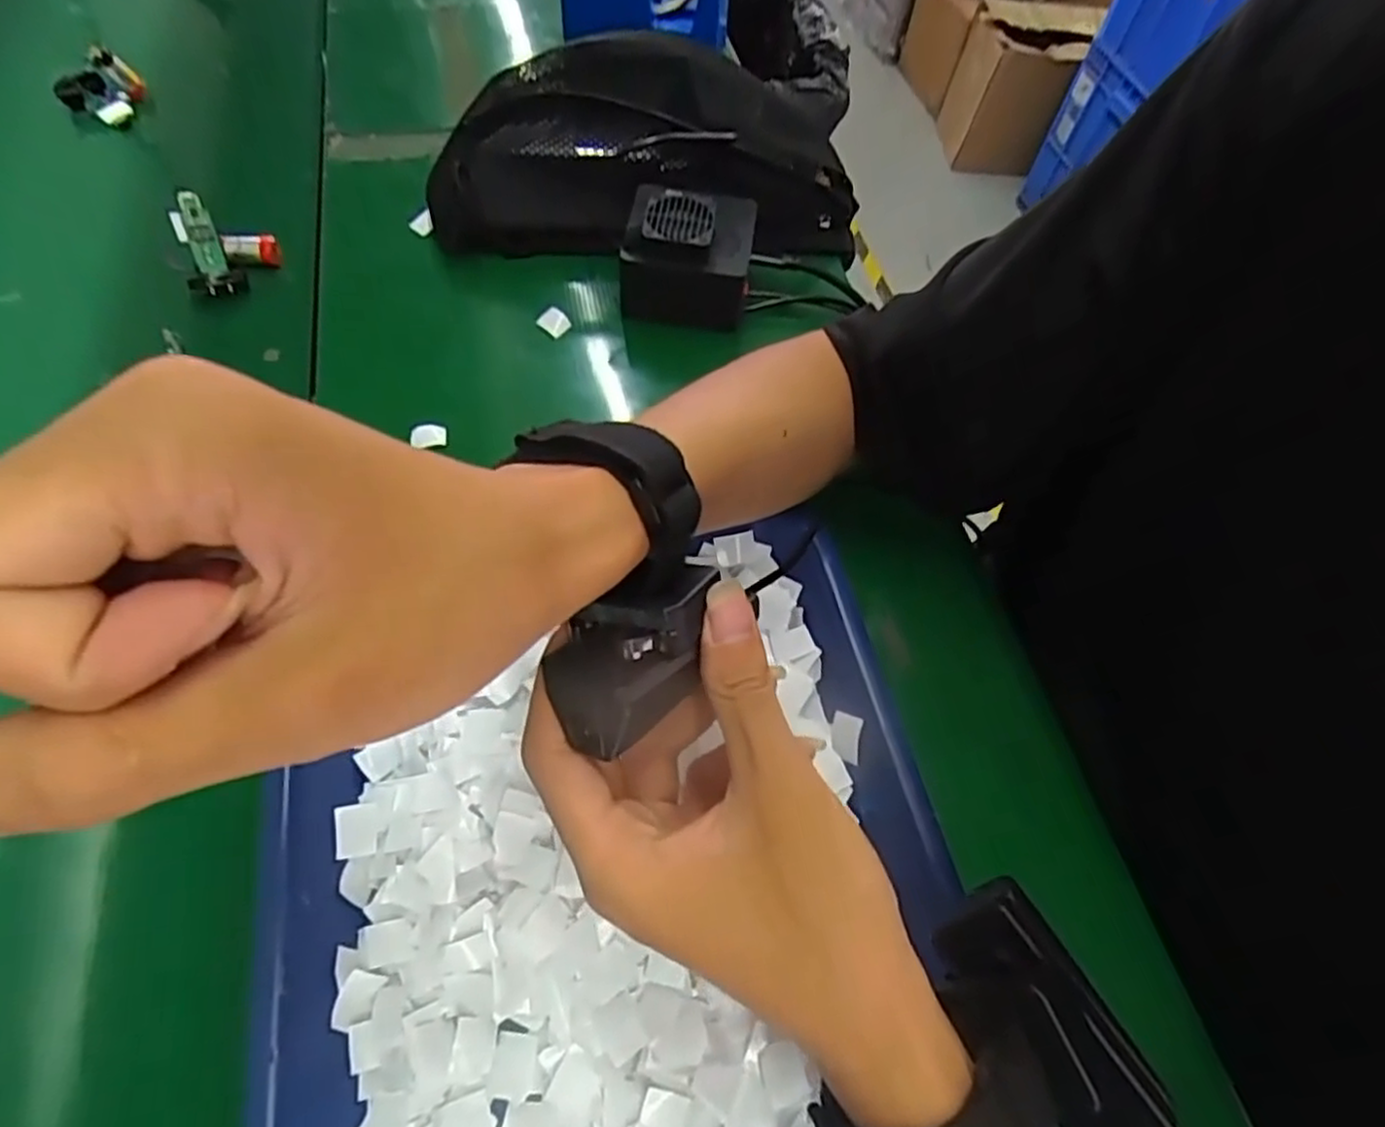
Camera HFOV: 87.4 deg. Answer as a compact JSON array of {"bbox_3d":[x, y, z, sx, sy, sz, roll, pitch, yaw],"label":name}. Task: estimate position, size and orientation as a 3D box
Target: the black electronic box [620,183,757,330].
[{"bbox_3d":[-0.002,-0.195,0.449,0.078,0.056,0.072,4,63,0],"label":"black electronic box"}]

